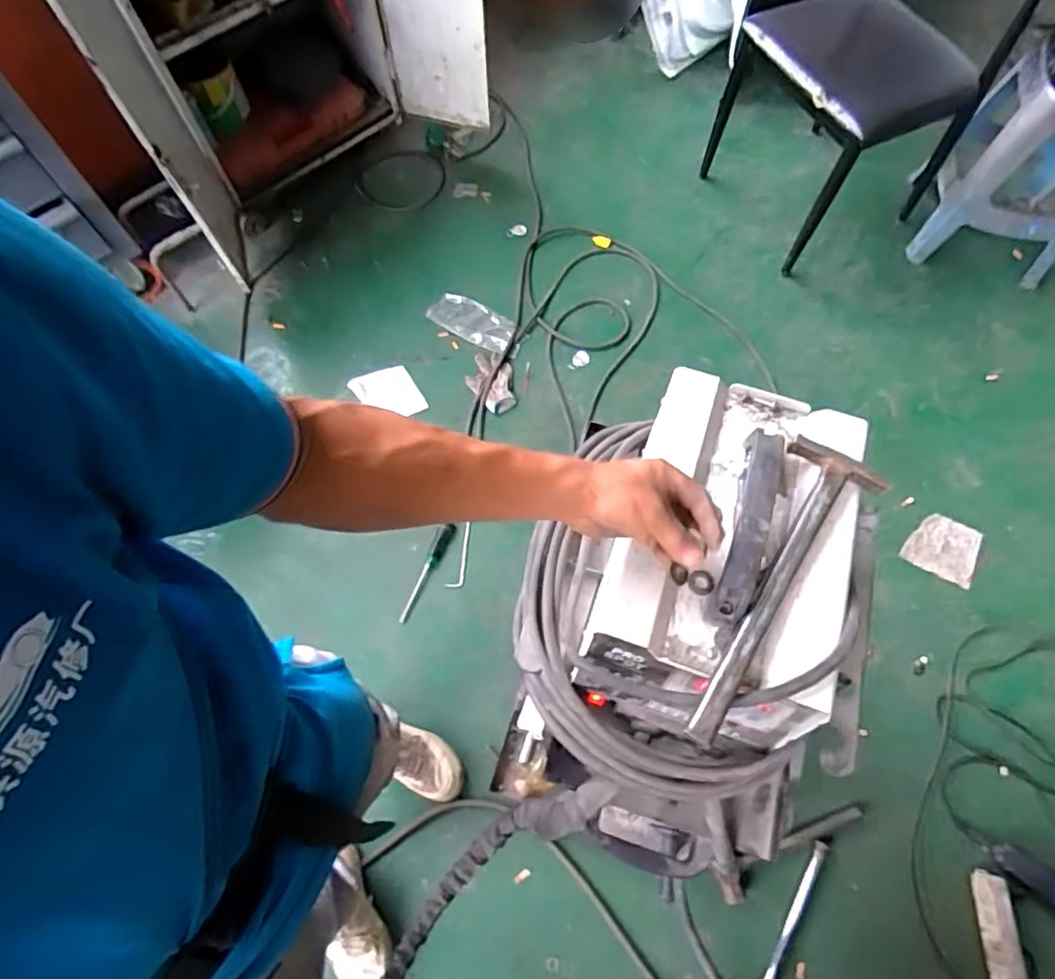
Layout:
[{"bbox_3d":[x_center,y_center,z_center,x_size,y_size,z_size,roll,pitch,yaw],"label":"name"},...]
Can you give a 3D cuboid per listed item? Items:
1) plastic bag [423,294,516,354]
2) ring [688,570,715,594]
[{"bbox_3d":[-0.148,-0.463,1.657,0.253,0.021,0.117,29,69,12],"label":"plastic bag"},{"bbox_3d":[0.161,0.087,0.554,0.024,0.005,0.024,5,60,-9],"label":"ring"}]

